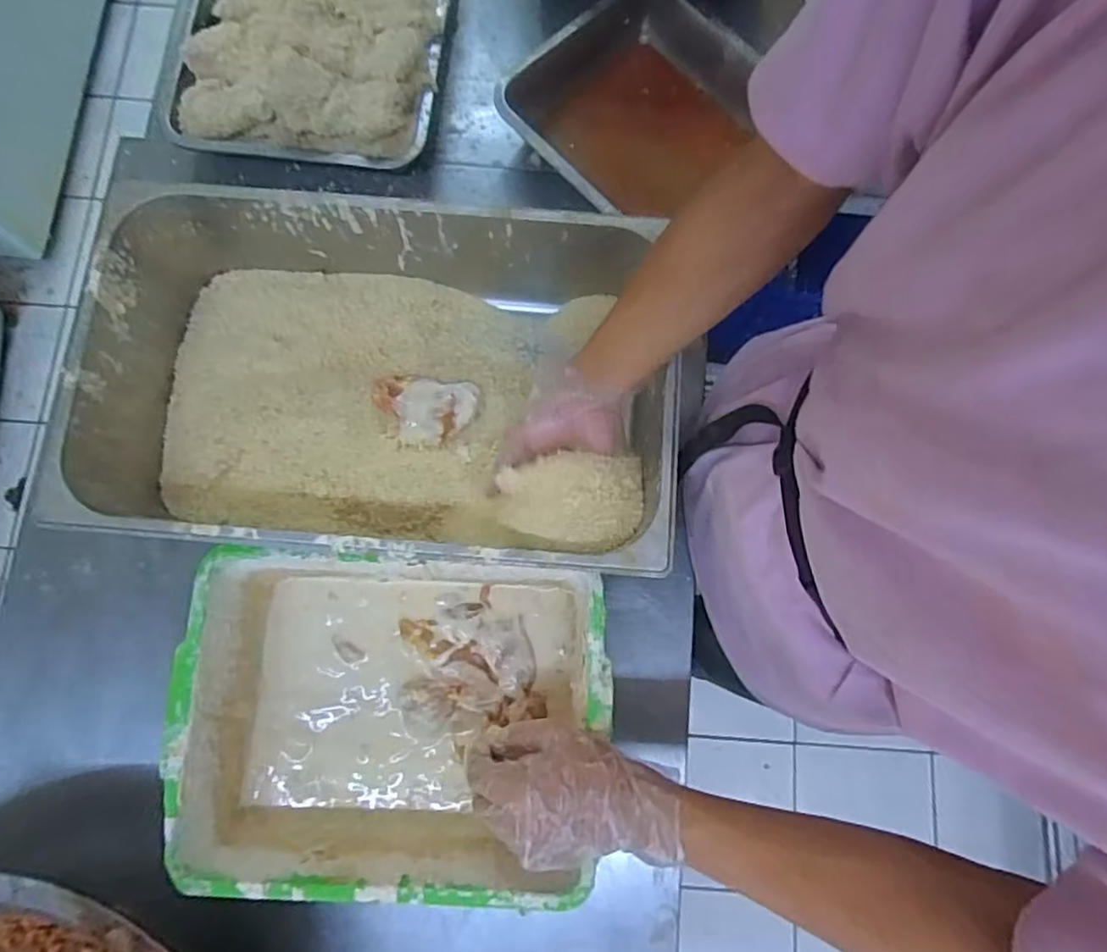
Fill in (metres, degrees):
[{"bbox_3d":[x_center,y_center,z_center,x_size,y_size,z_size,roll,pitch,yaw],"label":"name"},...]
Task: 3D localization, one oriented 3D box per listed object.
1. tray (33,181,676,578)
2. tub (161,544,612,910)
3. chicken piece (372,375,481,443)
[{"bbox_3d":[-0.155,-0.083,0.625,0.511,0.144,0.309,5,78,0],"label":"tray"},{"bbox_3d":[-0.135,0.207,0.571,0.343,0.104,0.258,3,78,0],"label":"tub"},{"bbox_3d":[-0.133,-0.069,0.666,0.105,0.017,0.068,5,78,0],"label":"chicken piece"}]

